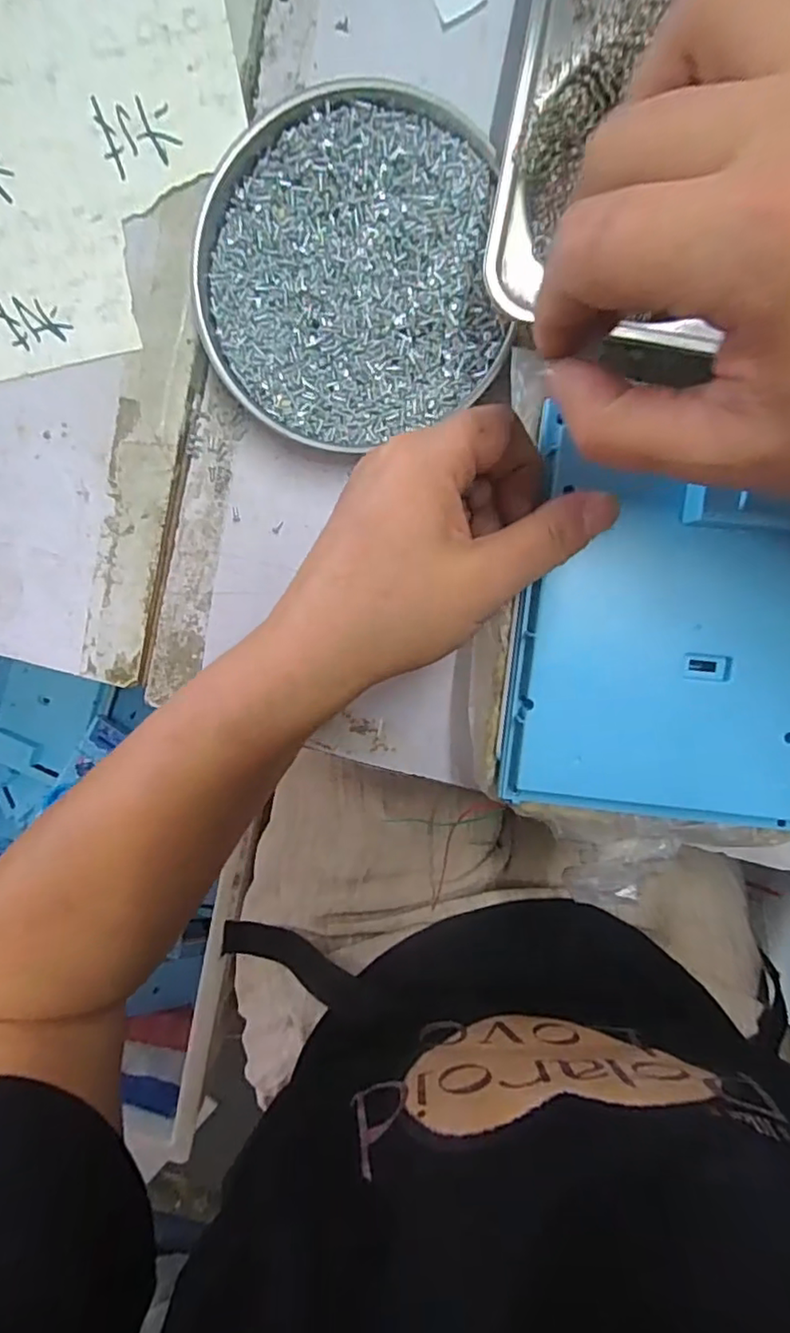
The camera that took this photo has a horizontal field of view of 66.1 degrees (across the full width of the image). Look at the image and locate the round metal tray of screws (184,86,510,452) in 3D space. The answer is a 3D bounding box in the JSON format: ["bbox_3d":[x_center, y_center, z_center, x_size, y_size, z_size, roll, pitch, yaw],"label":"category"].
[{"bbox_3d":[-0.020,-0.165,0.256,0.124,0.012,0.129,1,98,5],"label":"round metal tray of screws"}]

